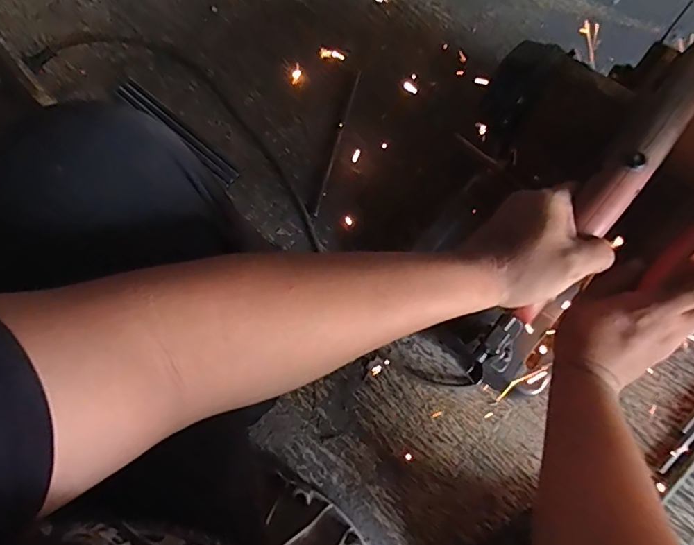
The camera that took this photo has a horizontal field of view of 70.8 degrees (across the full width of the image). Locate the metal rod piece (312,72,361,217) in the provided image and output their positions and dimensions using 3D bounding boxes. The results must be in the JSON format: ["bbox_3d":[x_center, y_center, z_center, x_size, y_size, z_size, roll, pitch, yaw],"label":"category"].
[{"bbox_3d":[-0.015,-0.216,0.806,0.010,0.013,0.267,15,75,5],"label":"metal rod piece"}]

